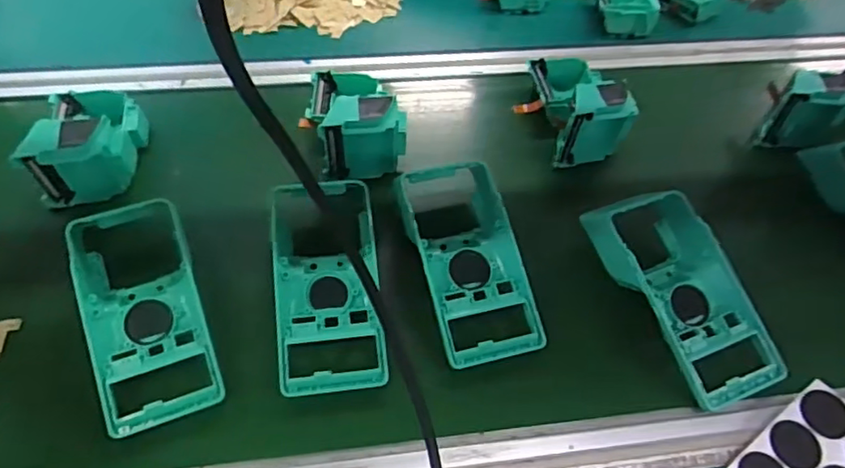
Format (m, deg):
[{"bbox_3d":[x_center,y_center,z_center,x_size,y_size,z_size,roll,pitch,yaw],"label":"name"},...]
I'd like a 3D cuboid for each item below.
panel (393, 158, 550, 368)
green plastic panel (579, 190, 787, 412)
[{"bbox_3d":[0.037,0.019,0.514,0.087,0.048,0.183,-12,55,-12],"label":"panel"},{"bbox_3d":[0.215,0.041,0.505,0.088,0.043,0.193,-17,56,-15],"label":"green plastic panel"}]

